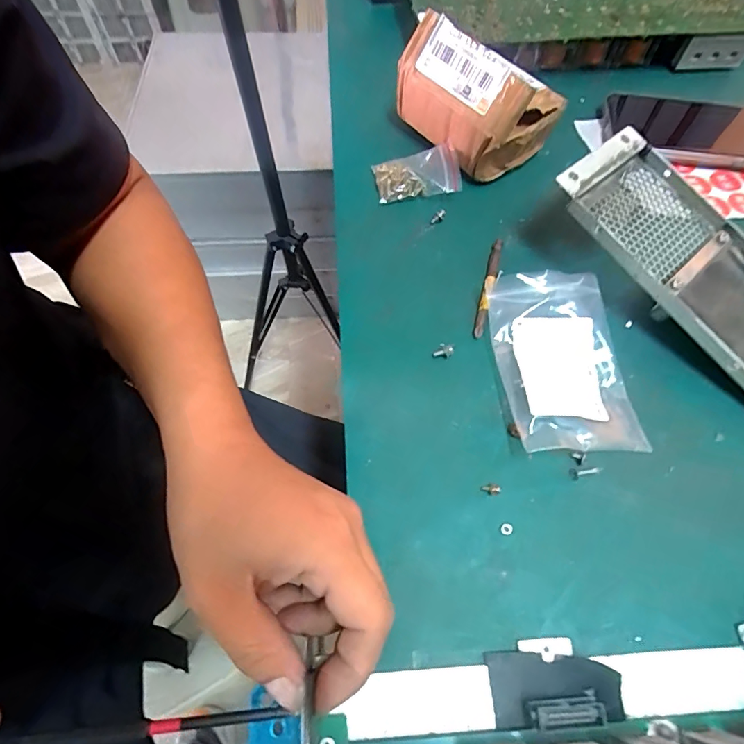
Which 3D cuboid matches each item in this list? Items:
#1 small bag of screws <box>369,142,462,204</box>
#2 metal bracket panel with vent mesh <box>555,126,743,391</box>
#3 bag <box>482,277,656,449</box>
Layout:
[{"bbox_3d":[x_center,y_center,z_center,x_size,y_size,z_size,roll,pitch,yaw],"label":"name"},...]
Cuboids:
[{"bbox_3d":[0.036,-0.157,0.360,0.064,0.016,0.045,-6,62,-5],"label":"small bag of screws"},{"bbox_3d":[0.218,-0.061,0.287,0.091,0.017,0.217,-34,80,-20],"label":"metal bracket panel with vent mesh"},{"bbox_3d":[0.118,-0.008,0.277,0.080,0.024,0.114,-2,62,-3],"label":"bag"}]

